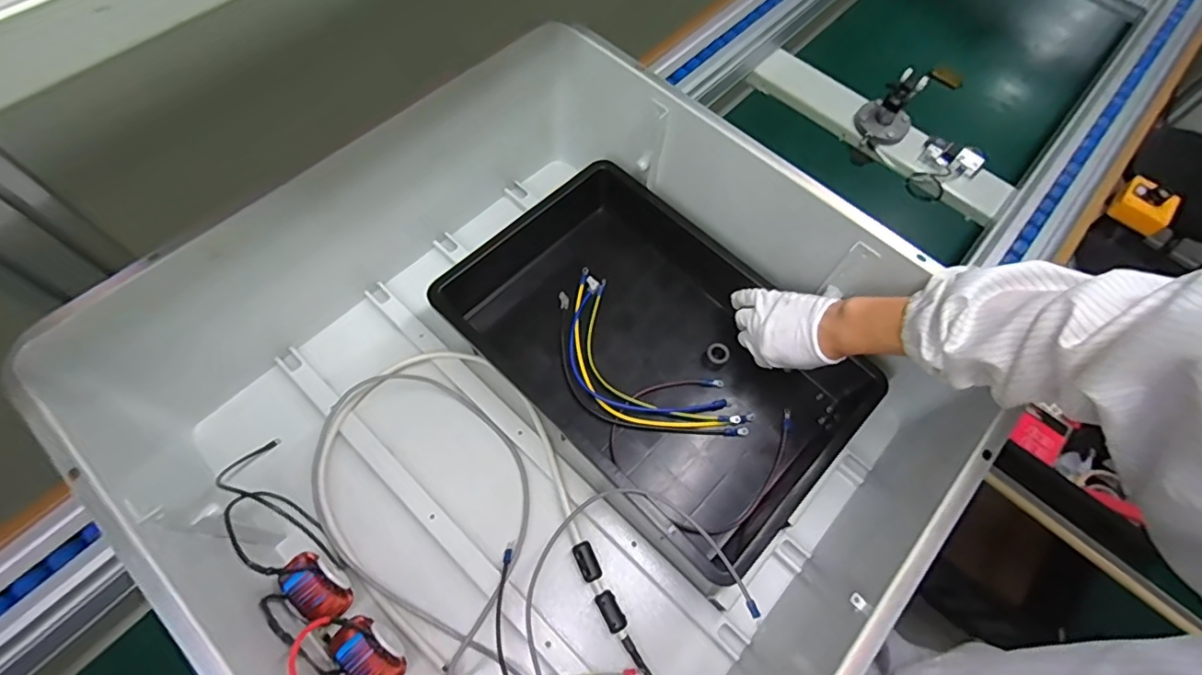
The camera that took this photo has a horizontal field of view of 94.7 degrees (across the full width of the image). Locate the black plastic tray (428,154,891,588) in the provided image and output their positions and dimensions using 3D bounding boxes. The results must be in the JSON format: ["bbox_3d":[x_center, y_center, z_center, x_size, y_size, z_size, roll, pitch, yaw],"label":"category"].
[{"bbox_3d":[0.052,0.005,0.645,0.423,0.083,0.296,42,69,15],"label":"black plastic tray"}]

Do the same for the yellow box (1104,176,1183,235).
[{"bbox_3d":[0.875,-0.211,0.894,0.065,0.049,0.081,-37,72,-19],"label":"yellow box"}]

